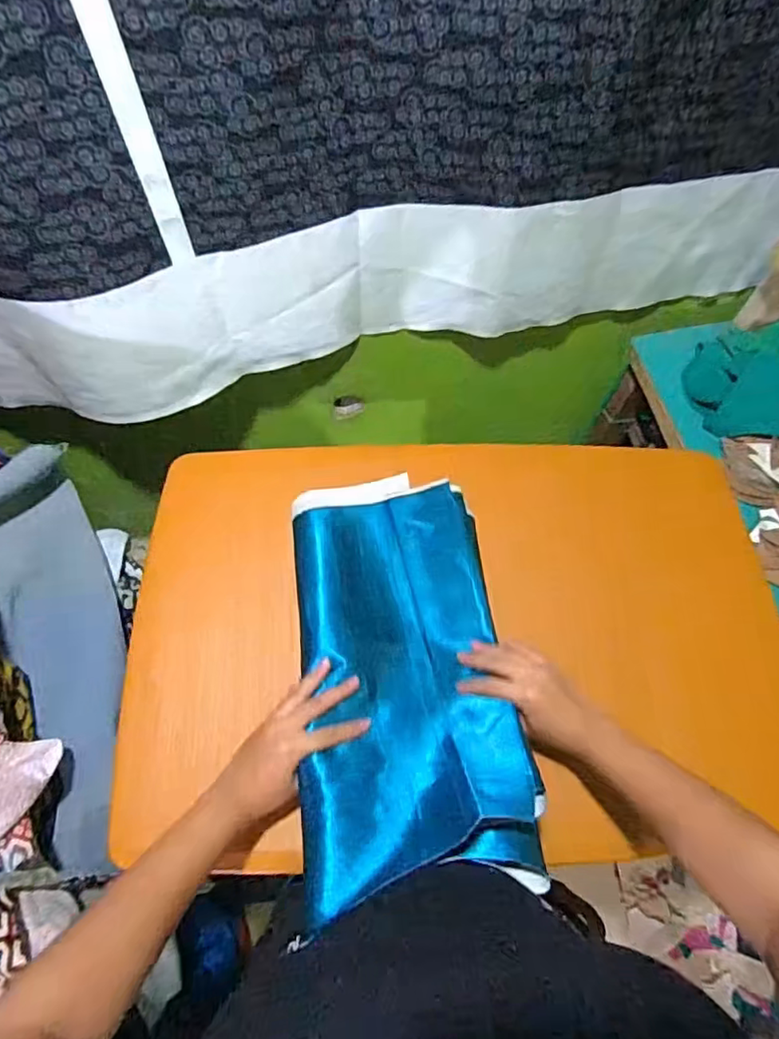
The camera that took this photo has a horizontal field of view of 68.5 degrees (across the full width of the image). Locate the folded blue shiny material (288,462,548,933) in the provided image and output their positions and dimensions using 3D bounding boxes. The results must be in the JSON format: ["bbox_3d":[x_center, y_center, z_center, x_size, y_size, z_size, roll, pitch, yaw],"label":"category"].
[{"bbox_3d":[0.008,0.127,0.572,0.204,0.076,0.420,-2,46,-3],"label":"folded blue shiny material"}]

